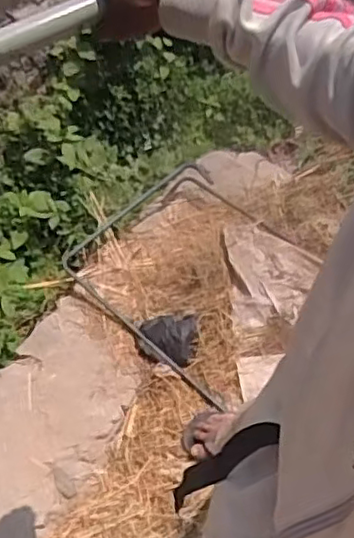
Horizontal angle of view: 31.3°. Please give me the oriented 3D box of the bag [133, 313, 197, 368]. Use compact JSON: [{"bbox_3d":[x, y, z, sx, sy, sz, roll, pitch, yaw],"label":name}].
[{"bbox_3d":[-0.030,0.171,1.556,0.146,0.031,0.125,2,53,2],"label":"bag"}]

